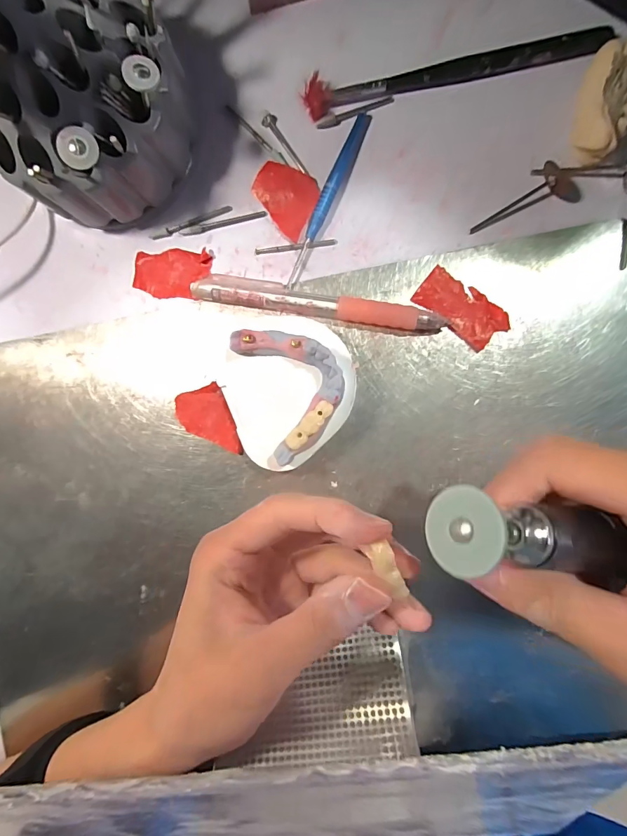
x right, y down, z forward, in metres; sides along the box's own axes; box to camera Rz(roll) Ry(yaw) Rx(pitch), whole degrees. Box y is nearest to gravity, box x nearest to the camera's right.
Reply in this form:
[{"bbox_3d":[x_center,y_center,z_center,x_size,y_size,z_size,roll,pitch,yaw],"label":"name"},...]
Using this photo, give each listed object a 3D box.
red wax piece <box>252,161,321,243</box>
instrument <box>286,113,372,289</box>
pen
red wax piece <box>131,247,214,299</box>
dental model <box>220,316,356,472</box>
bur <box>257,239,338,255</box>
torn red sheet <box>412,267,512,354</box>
[{"bbox_3d":[-0.016,-0.119,0.217,0.036,0.004,0.031,35,95,3],"label":"red wax piece"},{"bbox_3d":[0.007,-0.115,0.214,0.008,0.007,0.095,26,95,4],"label":"instrument"},{"bbox_3d":[0.001,-0.061,0.213,0.131,0.011,0.016,11,93,5],"label":"pen"},{"bbox_3d":[-0.080,-0.081,0.224,0.044,0.004,0.026,1,93,6],"label":"red wax piece"},{"bbox_3d":[-0.012,-0.015,0.205,0.067,0.031,0.072,0,92,6],"label":"dental model"},{"bbox_3d":[-0.010,-0.093,0.218,0.044,0.004,0.004,-5,92,6],"label":"bur"},{"bbox_3d":[0.077,-0.057,0.209,0.047,0.004,0.024,39,95,3],"label":"torn red sheet"}]

